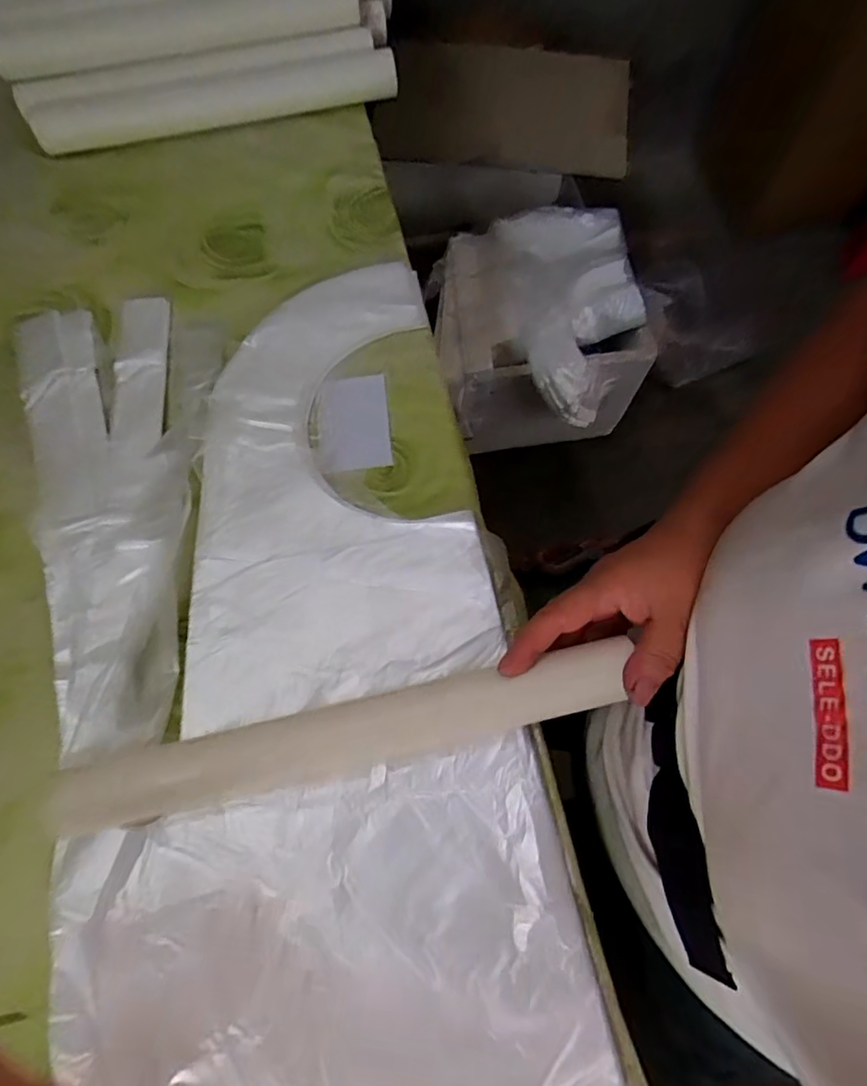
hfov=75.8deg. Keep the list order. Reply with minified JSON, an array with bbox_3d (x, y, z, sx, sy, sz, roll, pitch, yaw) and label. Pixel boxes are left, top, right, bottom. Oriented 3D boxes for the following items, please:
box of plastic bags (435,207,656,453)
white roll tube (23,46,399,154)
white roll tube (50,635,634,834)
[{"bbox_3d":[0.185,-0.371,1.053,0.346,0.292,0.333,-8,70,-3],"label":"box of plastic bags"},{"bbox_3d":[-0.221,-0.455,0.569,0.369,0.038,0.054,-11,70,-4],"label":"white roll tube"},{"bbox_3d":[-0.048,0.119,0.350,0.342,0.040,0.040,-12,70,-4],"label":"white roll tube"}]

